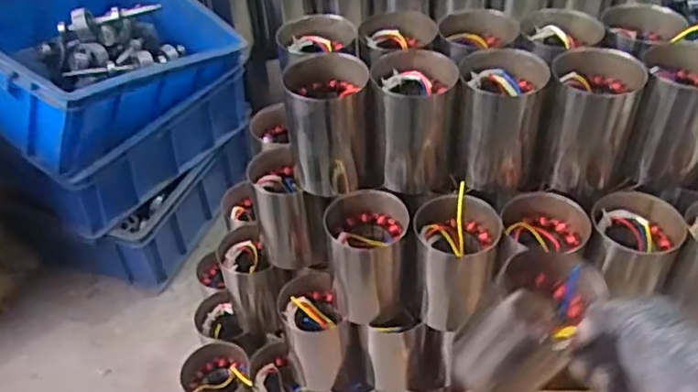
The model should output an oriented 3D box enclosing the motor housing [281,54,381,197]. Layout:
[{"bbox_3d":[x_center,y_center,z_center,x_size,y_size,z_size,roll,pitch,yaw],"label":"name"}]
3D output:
[{"bbox_3d":[-0.022,-0.081,0.726,0.097,0.142,0.079,-9,43,-5],"label":"motor housing"}]

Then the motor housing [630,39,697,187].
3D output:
[{"bbox_3d":[0.352,-0.084,0.698,0.087,0.130,0.091,19,47,24],"label":"motor housing"}]

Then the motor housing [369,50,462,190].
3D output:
[{"bbox_3d":[0.071,-0.084,0.725,0.089,0.133,0.088,-8,43,-4],"label":"motor housing"}]

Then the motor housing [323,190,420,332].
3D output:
[{"bbox_3d":[0.026,0.081,0.759,0.095,0.149,0.088,-9,43,-5],"label":"motor housing"}]

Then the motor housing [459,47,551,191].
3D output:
[{"bbox_3d":[0.169,-0.083,0.722,0.099,0.134,0.080,-2,43,2],"label":"motor housing"}]

